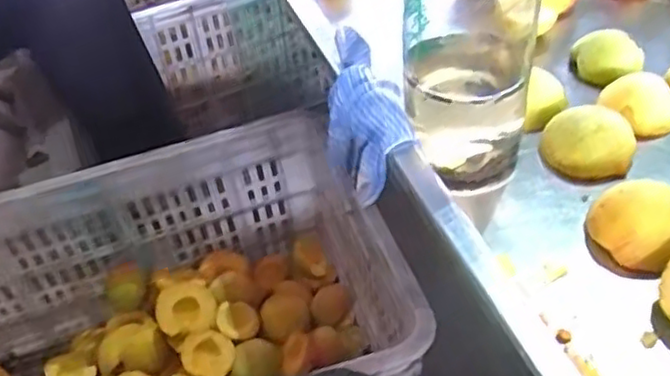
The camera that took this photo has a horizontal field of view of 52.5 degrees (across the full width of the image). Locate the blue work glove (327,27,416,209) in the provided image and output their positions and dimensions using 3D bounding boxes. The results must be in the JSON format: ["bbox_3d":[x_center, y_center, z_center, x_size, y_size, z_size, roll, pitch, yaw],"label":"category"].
[{"bbox_3d":[0.024,-0.057,0.551,0.061,0.074,0.140,-6,45,-1],"label":"blue work glove"}]

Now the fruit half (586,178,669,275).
[{"bbox_3d":[0.204,0.027,0.456,0.064,0.044,0.054,19,50,22],"label":"fruit half"}]

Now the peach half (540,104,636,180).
[{"bbox_3d":[0.193,-0.035,0.519,0.065,0.039,0.052,14,48,18],"label":"peach half"}]

